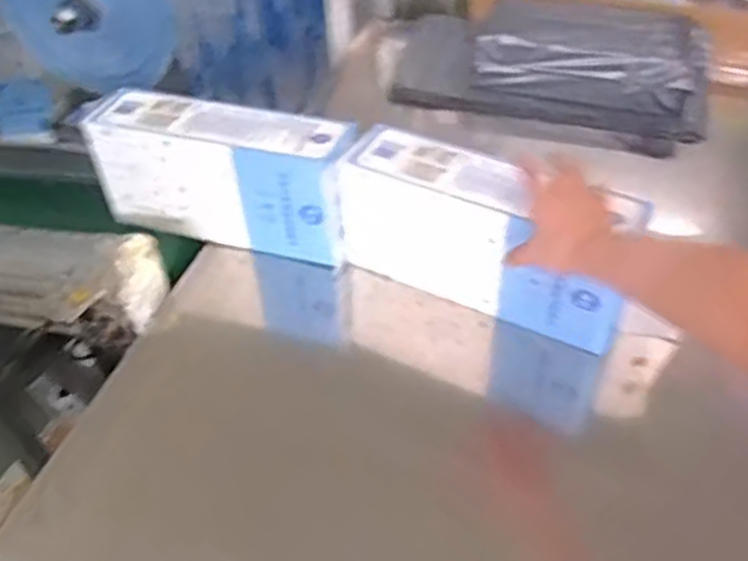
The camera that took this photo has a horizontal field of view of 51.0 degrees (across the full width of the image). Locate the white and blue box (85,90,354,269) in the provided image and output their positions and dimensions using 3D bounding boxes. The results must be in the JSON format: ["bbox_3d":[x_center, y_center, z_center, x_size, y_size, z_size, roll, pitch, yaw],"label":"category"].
[{"bbox_3d":[-0.184,-0.129,0.964,0.308,0.160,0.100,11,47,14],"label":"white and blue box"}]

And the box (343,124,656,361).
[{"bbox_3d":[0.125,-0.057,0.873,0.318,0.177,0.096,18,49,20],"label":"box"}]

